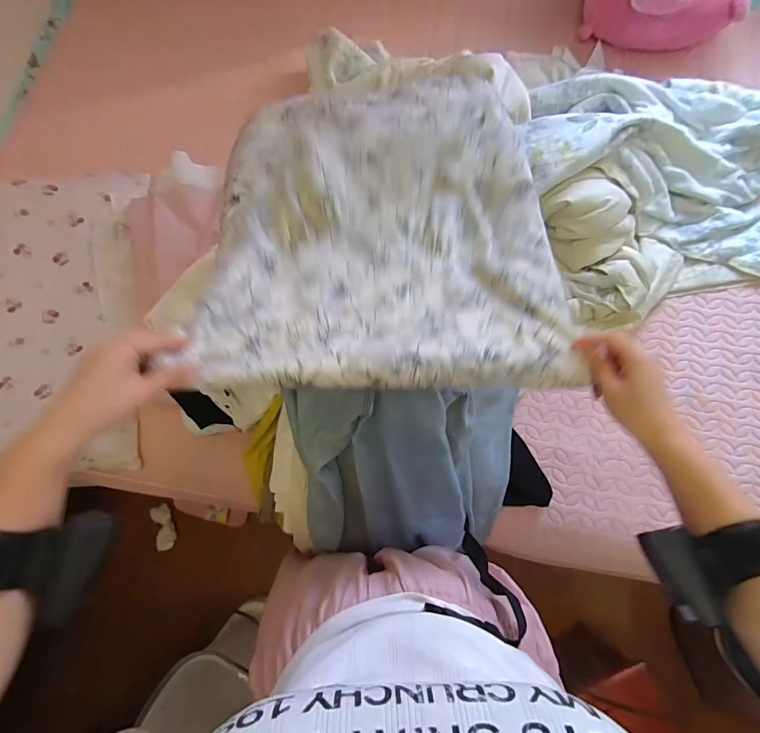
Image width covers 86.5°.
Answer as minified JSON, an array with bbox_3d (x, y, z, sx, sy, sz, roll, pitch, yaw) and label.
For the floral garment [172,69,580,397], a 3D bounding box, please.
[{"bbox_3d":[0.017,-0.214,0.551,0.452,0.065,0.539,-2,61,-7],"label":"floral garment"}]

